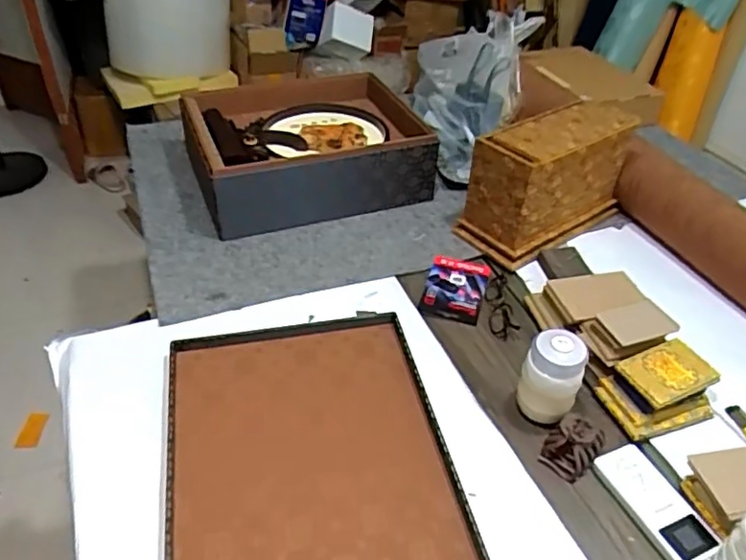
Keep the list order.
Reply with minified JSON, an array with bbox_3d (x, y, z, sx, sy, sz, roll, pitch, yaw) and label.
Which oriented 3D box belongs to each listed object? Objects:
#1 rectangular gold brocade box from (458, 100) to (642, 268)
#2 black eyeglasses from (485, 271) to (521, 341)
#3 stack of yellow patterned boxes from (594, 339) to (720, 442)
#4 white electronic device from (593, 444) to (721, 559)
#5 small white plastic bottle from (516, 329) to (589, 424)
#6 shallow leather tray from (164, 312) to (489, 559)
[{"bbox_3d":[0.334,-0.199,1.159,0.344,0.208,0.143,-27,48,-28],"label":"rectangular gold brocade box"},{"bbox_3d":[0.213,0.038,1.024,0.043,0.026,0.153,2,41,1],"label":"black eyeglasses"},{"bbox_3d":[0.408,0.155,0.865,0.146,0.056,0.103,-14,43,-17],"label":"stack of yellow patterned boxes"},{"bbox_3d":[0.350,0.277,0.751,0.075,0.014,0.155,-17,44,-20],"label":"white electronic device"},{"bbox_3d":[0.239,0.136,0.822,0.074,0.127,0.061,17,44,18],"label":"small white plastic bottle"},{"bbox_3d":[-0.082,0.220,0.784,0.343,0.026,0.445,-7,39,-11],"label":"shallow leather tray"}]

